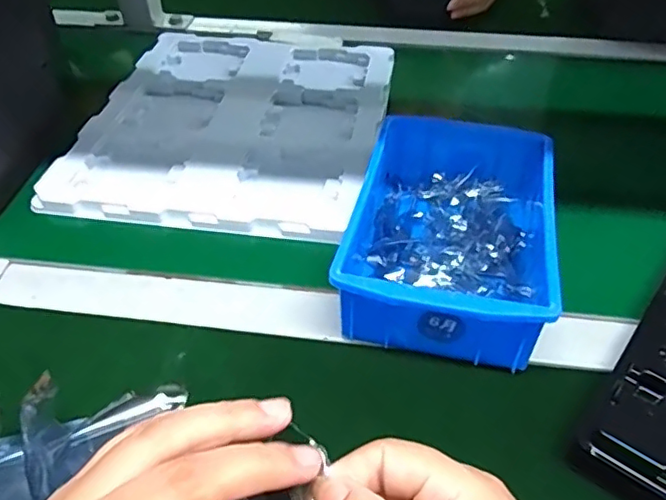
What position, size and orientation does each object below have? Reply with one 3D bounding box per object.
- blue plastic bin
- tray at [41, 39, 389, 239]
[{"bbox_3d":[0.085,-0.016,0.420,0.134,0.061,0.204,12,45,14],"label":"blue plastic bin"},{"bbox_3d":[-0.091,-0.134,0.578,0.267,0.013,0.313,6,44,7],"label":"tray"}]

